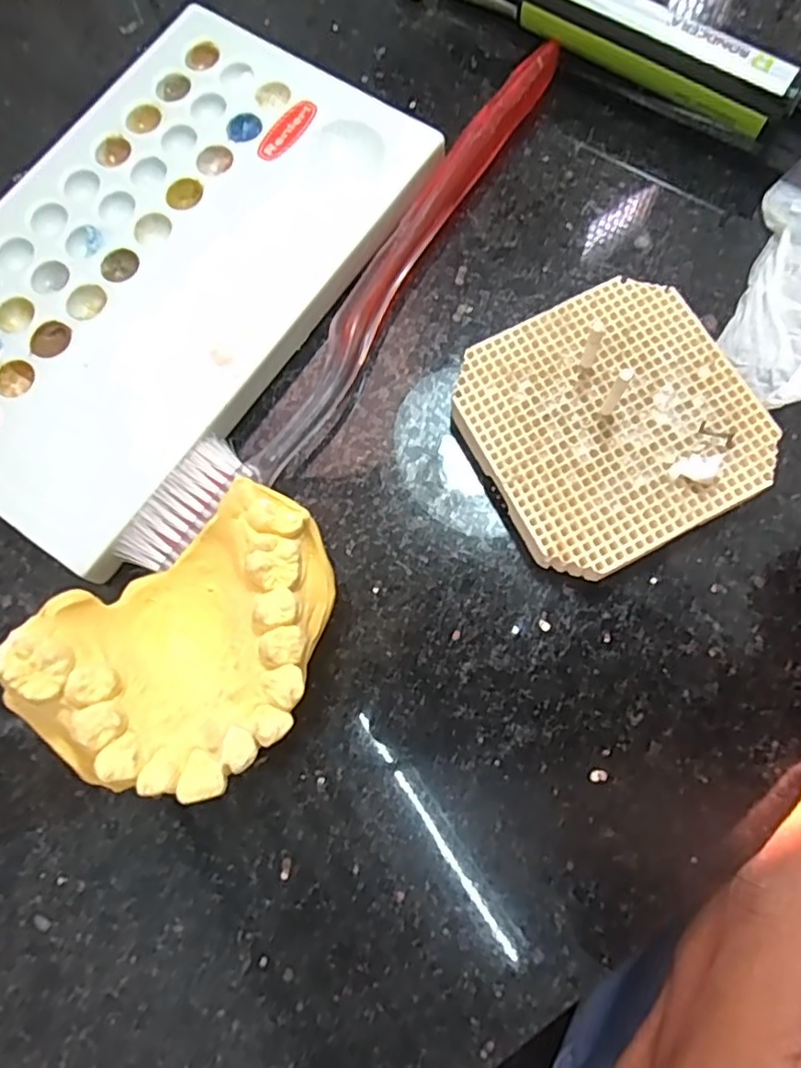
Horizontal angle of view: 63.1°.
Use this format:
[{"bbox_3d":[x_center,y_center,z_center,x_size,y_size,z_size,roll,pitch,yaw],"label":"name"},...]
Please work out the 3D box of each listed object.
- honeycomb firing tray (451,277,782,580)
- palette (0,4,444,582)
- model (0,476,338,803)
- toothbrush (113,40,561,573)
[{"bbox_3d":[0.052,-0.028,0.164,0.066,0.011,0.064,-27,77,-5],"label":"honeycomb firing tray"},{"bbox_3d":[-0.069,-0.074,0.181,0.098,0.011,0.150,33,79,9],"label":"palette"},{"bbox_3d":[-0.039,0.024,0.140,0.062,0.037,0.047,-39,78,-8],"label":"model"},{"bbox_3d":[-0.007,-0.063,0.176,0.018,0.012,0.182,35,78,11],"label":"toothbrush"}]

